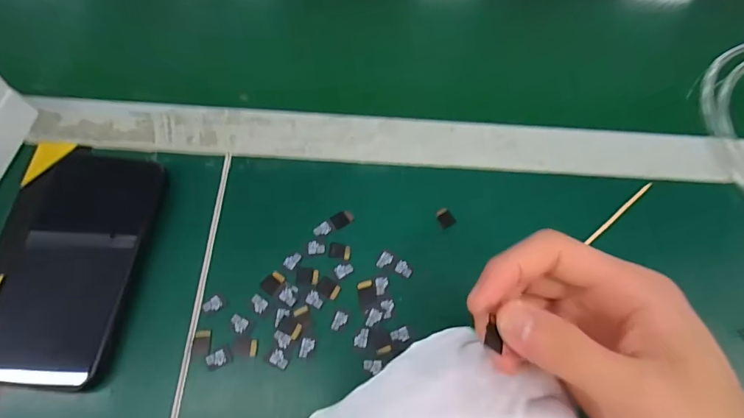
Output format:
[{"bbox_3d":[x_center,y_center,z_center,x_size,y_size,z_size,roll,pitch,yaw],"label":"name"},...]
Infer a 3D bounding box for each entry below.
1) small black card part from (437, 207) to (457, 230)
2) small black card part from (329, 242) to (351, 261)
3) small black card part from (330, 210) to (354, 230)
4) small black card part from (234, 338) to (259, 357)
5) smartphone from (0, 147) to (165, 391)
[{"bbox_3d":[0.052,0.006,0.291,0.011,0.004,0.014,-28,70,-14],"label":"small black card part"},{"bbox_3d":[-0.022,0.028,0.276,0.015,0.004,0.010,10,66,2],"label":"small black card part"},{"bbox_3d":[-0.021,0.006,0.286,0.015,0.004,0.010,-26,70,-13],"label":"small black card part"},{"bbox_3d":[-0.077,0.084,0.250,0.015,0.004,0.010,3,66,-2],"label":"small black card part"},{"bbox_3d":[-0.188,0.028,0.261,0.076,0.011,0.153,4,66,-1],"label":"smartphone"}]

